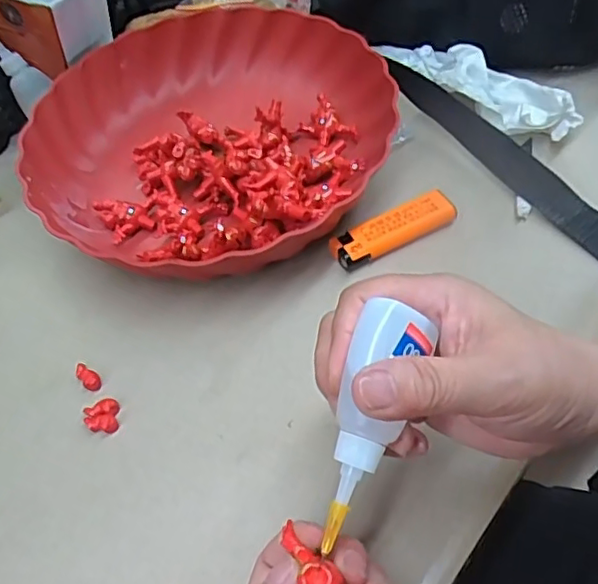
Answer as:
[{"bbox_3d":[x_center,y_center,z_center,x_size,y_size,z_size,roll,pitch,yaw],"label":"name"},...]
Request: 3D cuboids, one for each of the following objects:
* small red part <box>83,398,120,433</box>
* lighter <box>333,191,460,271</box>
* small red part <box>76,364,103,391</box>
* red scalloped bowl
[{"bbox_3d":[-0.106,0.066,0.322,0.018,0.005,0.019,-14,53,-4],"label":"small red part"},{"bbox_3d":[0.059,-0.039,0.378,0.081,0.013,0.024,-25,54,-12],"label":"lighter"},{"bbox_3d":[-0.118,0.047,0.336,0.009,0.004,0.019,-39,58,-21],"label":"small red part"},{"bbox_3d":[-0.066,-0.110,0.423,0.223,0.065,0.230,-3,53,4],"label":"red scalloped bowl"}]

